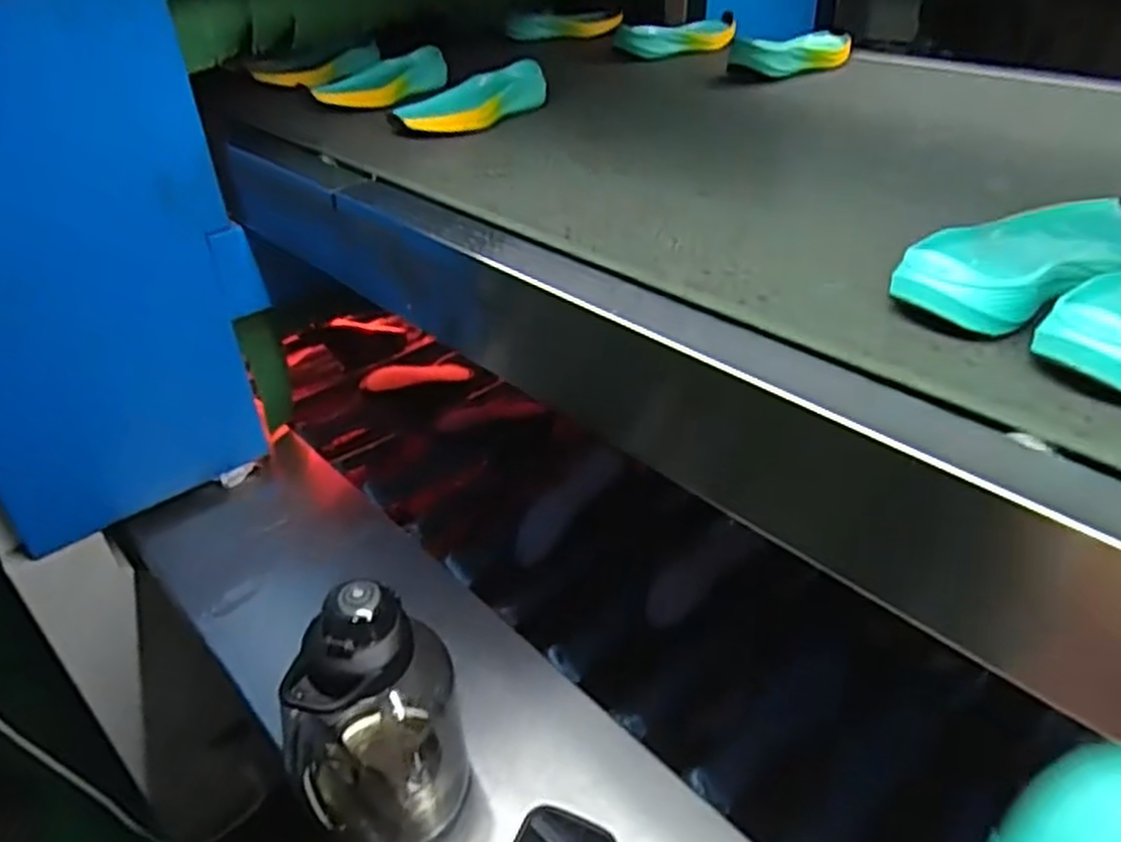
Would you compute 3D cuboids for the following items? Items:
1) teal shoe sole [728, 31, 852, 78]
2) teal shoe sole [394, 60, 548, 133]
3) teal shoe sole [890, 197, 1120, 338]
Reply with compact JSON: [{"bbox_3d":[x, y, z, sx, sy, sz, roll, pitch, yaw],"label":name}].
[{"bbox_3d":[0.321,-0.482,1.042,0.222,0.038,0.078,-21,39,-25],"label":"teal shoe sole"},{"bbox_3d":[-0.093,-0.356,0.875,0.078,0.033,0.190,20,41,28],"label":"teal shoe sole"},{"bbox_3d":[0.296,-0.103,0.490,0.209,0.039,0.086,-26,41,-30],"label":"teal shoe sole"}]

